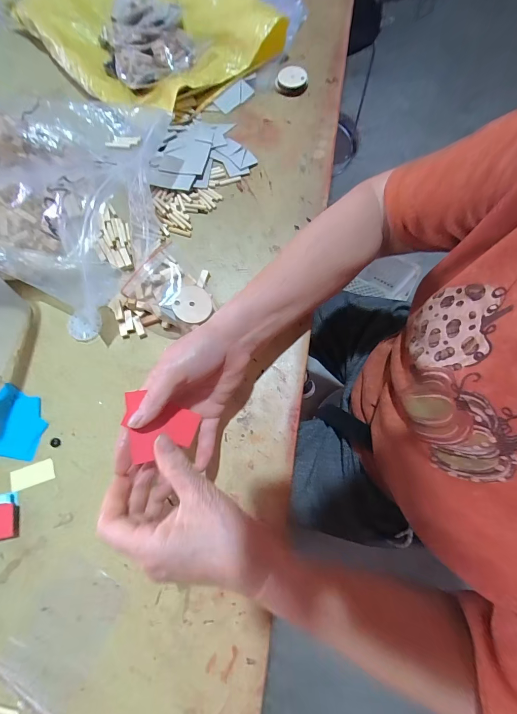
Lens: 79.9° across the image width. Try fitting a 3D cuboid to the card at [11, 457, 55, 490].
[{"bbox_3d":[-0.241,0.125,0.328,0.044,0.004,0.021,-19,75,-3],"label":"card"}]

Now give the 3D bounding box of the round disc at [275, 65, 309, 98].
[{"bbox_3d":[0.051,-0.423,0.472,0.049,0.014,0.047,0,75,2],"label":"round disc"}]

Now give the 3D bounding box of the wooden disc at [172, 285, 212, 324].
[{"bbox_3d":[-0.071,-0.057,0.337,0.038,0.004,0.042,26,70,-8],"label":"wooden disc"}]

